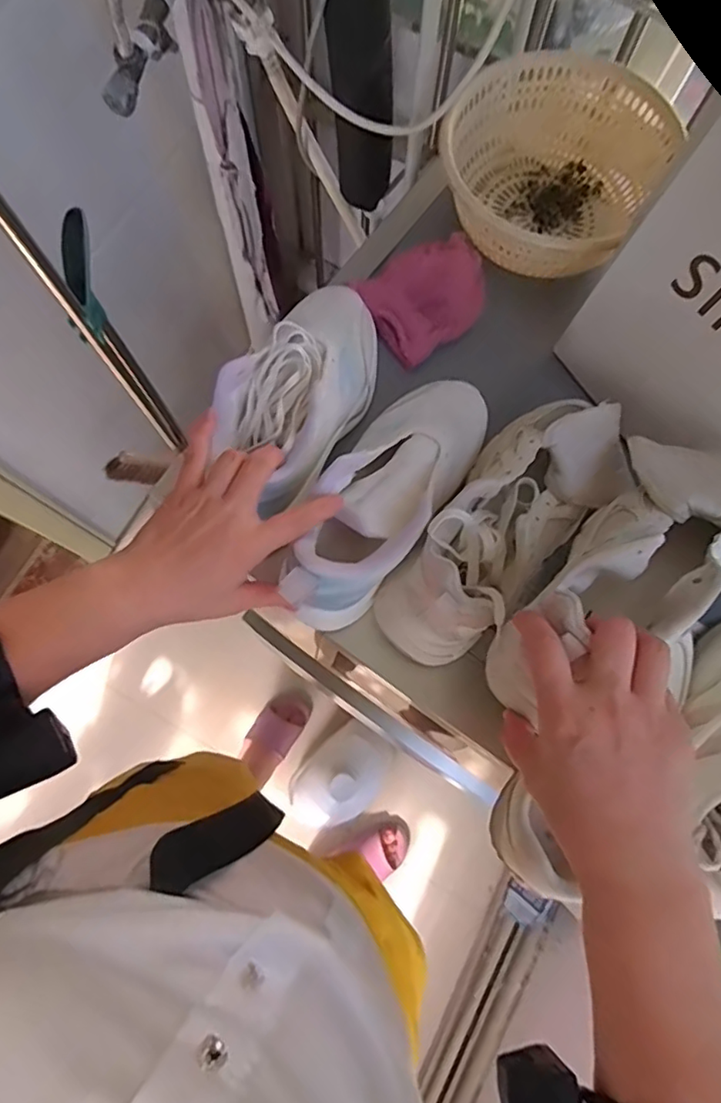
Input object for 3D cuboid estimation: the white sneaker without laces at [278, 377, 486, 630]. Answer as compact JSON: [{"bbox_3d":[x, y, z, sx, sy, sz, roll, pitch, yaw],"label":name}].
[{"bbox_3d":[0.021,-0.045,0.475,0.087,0.083,0.235,32,70,5],"label":"white sneaker without laces"}]

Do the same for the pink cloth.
[{"bbox_3d":[0.067,-0.249,0.565,0.122,0.026,0.091,-34,80,-9],"label":"pink cloth"}]

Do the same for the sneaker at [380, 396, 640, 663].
[{"bbox_3d":[0.119,-0.021,0.467,0.100,0.090,0.244,40,79,7],"label":"sneaker"}]

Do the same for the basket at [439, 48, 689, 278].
[{"bbox_3d":[0.184,-0.372,0.567,0.184,0.085,0.211,40,79,7],"label":"basket"}]

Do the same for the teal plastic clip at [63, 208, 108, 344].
[{"bbox_3d":[-0.302,-0.300,0.627,0.027,0.060,0.136,-8,95,-4],"label":"teal plastic clip"}]

